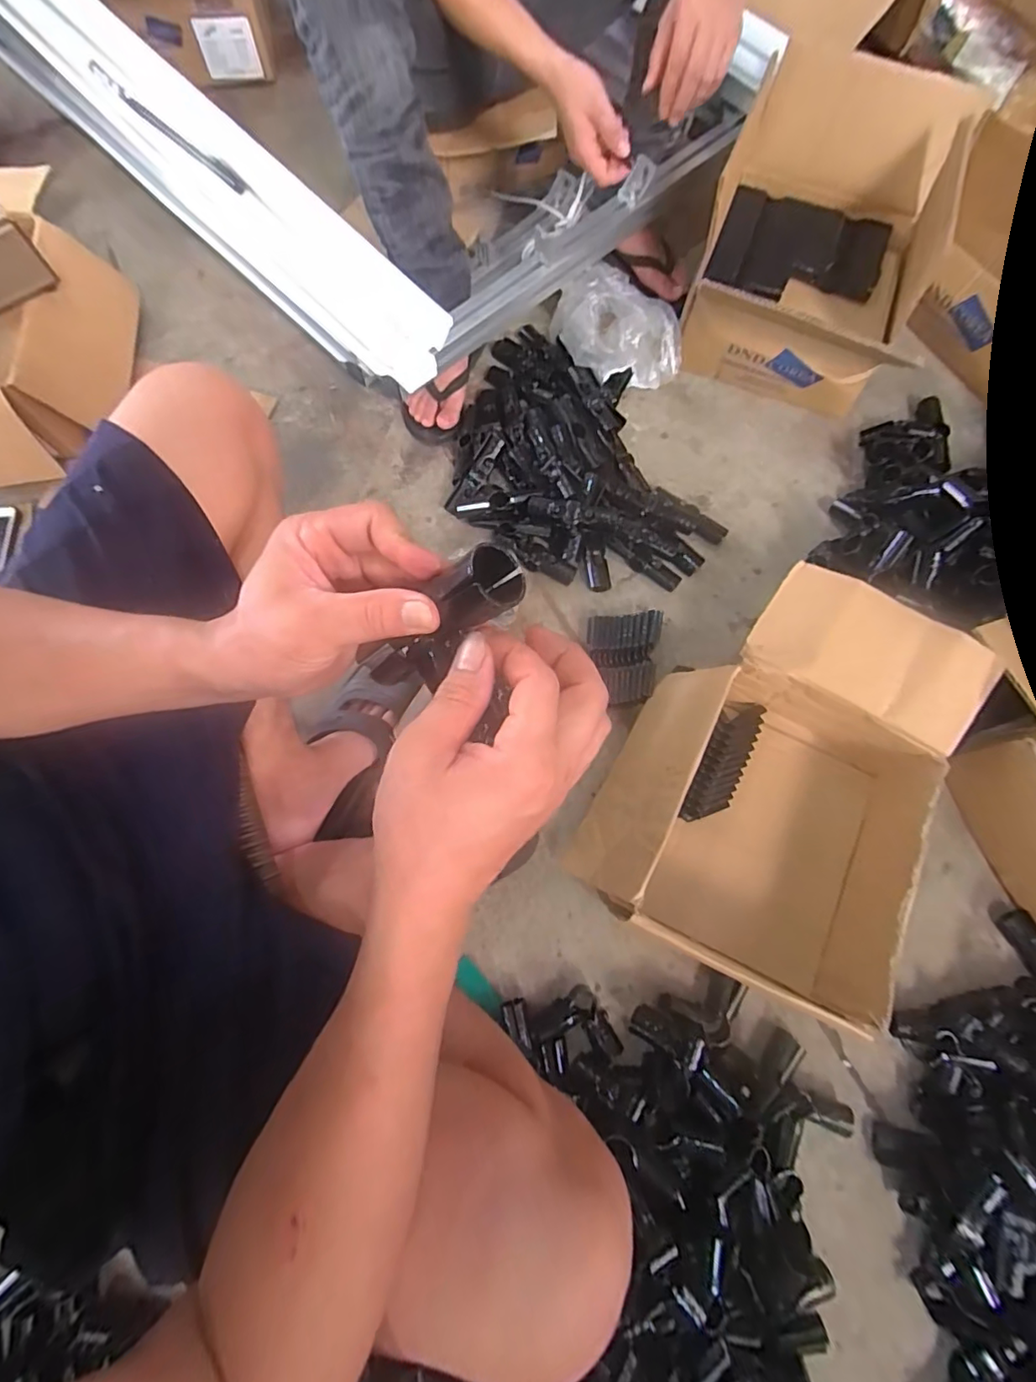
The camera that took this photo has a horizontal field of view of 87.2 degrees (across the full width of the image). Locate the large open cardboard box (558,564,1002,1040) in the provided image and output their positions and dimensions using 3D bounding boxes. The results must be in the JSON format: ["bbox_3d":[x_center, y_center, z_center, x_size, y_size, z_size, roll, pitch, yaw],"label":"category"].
[{"bbox_3d":[0.315,0.098,0.685,0.361,0.168,0.469,26,75,5],"label":"large open cardboard box"}]

